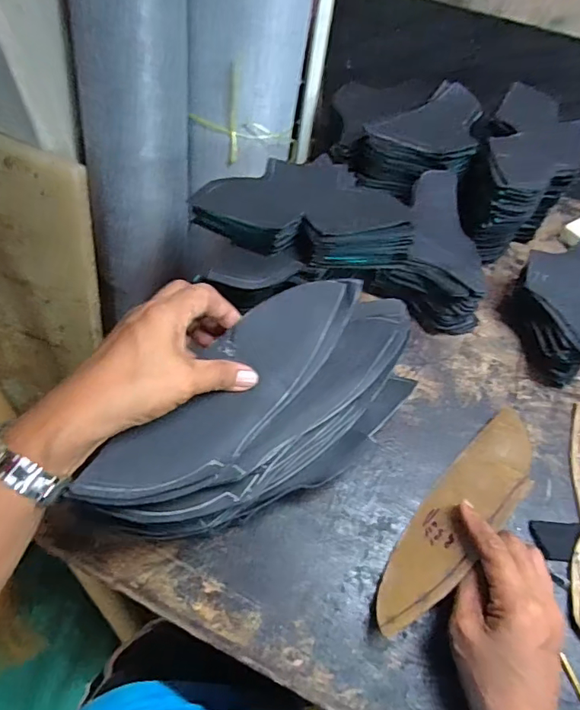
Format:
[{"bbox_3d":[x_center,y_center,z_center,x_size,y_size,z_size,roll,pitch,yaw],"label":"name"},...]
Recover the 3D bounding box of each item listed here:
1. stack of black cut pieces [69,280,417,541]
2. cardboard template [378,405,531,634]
[{"bbox_3d":[-0.017,0.041,0.358,0.258,0.092,0.110,-33,65,-25],"label":"stack of black cut pieces"},{"bbox_3d":[0.135,0.120,0.376,0.209,0.007,0.063,-43,30,-27],"label":"cardboard template"}]

